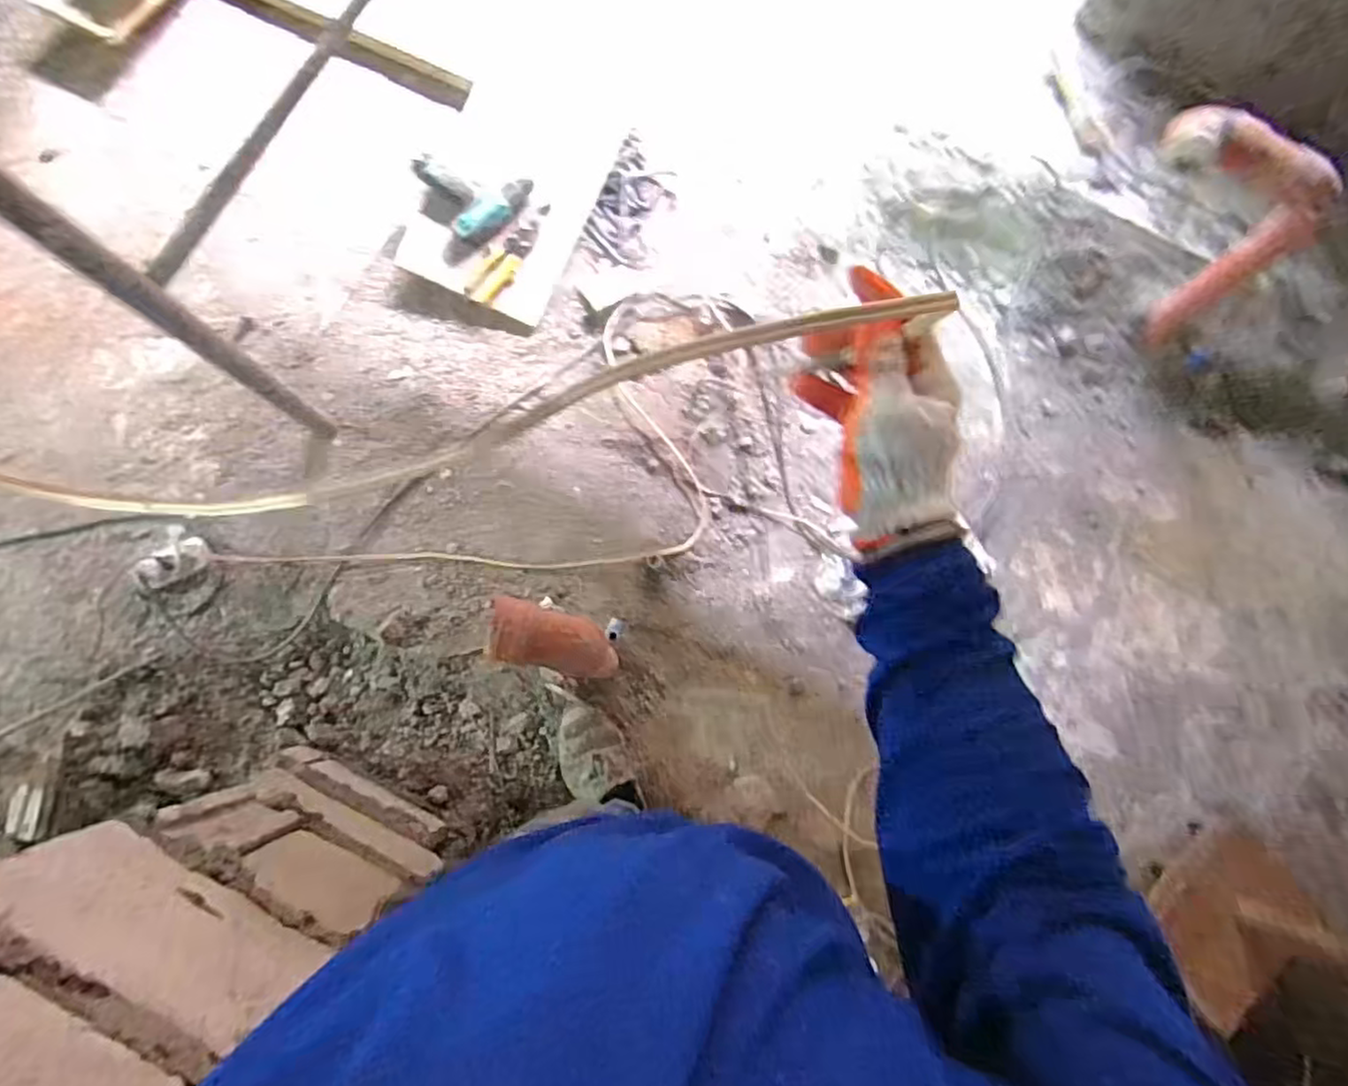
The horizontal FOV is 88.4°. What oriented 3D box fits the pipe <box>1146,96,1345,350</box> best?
[{"bbox_3d":[0.951,-0.535,1.209,0.242,0.518,0.140,10,81,26],"label":"pipe"}]

